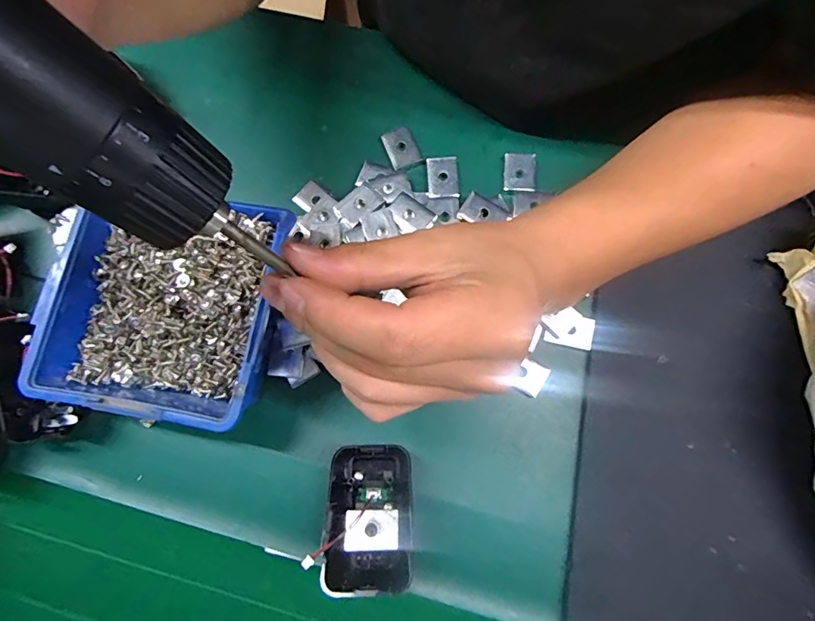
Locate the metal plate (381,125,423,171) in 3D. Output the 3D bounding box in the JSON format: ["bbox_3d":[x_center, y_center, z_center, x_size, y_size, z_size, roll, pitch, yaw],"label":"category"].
[{"bbox_3d":[-0.005,-0.109,0.311,0.019,0.004,0.028,-24,77,-4],"label":"metal plate"}]

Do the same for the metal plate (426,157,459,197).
[{"bbox_3d":[0.023,-0.088,0.305,0.020,0.004,0.029,-2,76,1],"label":"metal plate"}]

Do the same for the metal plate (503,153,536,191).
[{"bbox_3d":[0.073,-0.090,0.306,0.020,0.006,0.025,2,76,2],"label":"metal plate"}]

